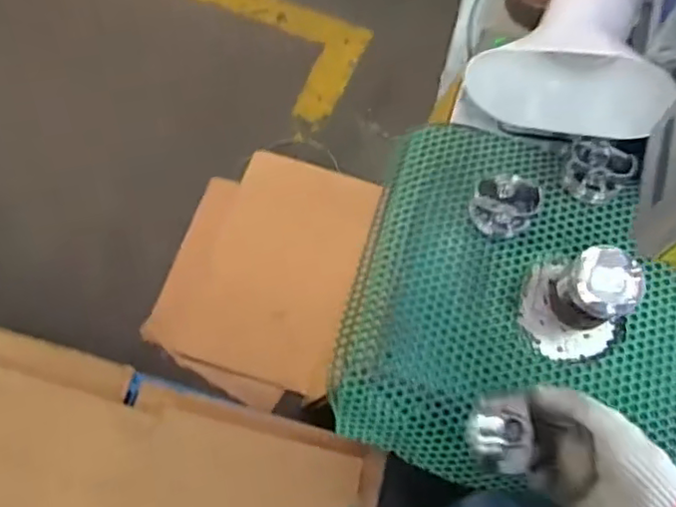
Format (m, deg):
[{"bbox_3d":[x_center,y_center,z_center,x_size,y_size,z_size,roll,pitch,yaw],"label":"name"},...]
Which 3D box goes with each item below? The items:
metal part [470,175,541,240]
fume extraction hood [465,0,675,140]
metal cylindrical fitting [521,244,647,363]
[{"bbox_3d":[0.193,-0.055,0.709,0.070,0.042,0.063,29,70,11],"label":"metal part"},{"bbox_3d":[0.241,-0.226,0.605,0.166,0.140,0.179,23,69,9],"label":"fume extraction hood"},{"bbox_3d":[0.261,0.051,0.655,0.104,0.085,0.111,0,67,-1],"label":"metal cylindrical fitting"}]

